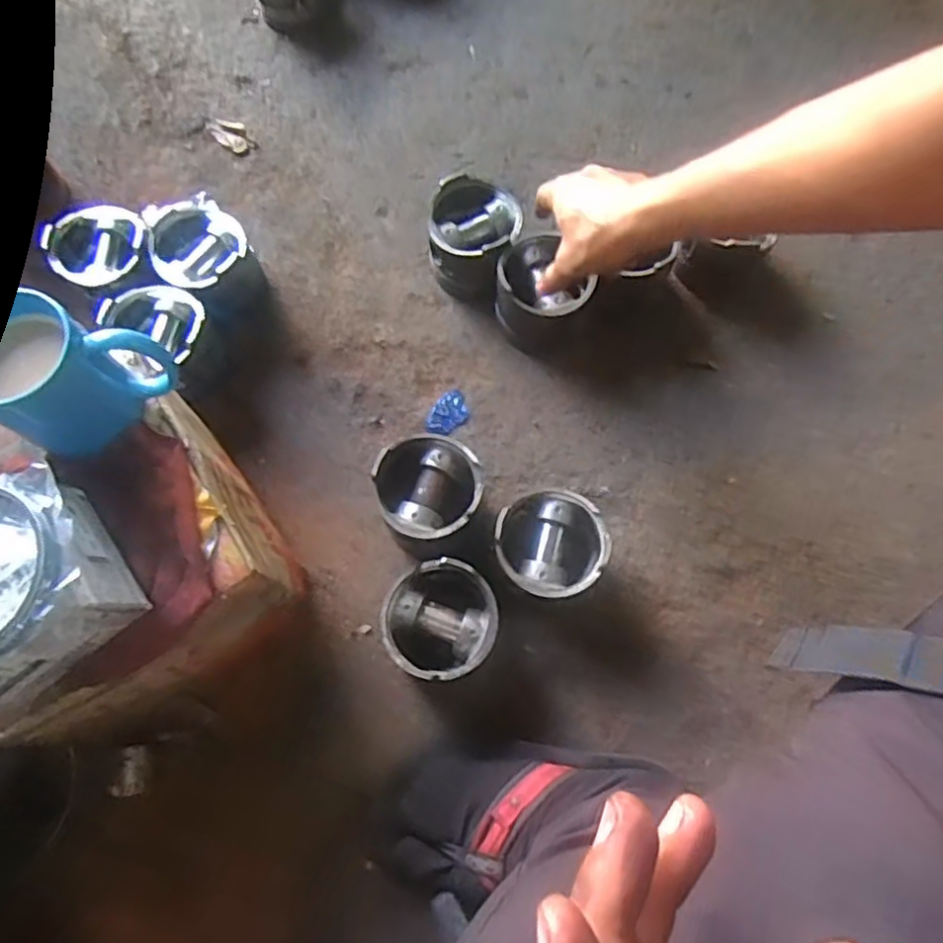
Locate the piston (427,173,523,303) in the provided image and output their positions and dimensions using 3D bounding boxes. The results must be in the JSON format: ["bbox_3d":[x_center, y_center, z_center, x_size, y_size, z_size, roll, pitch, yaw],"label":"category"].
[{"bbox_3d":[0.003,-0.240,0.714,0.090,0.085,0.096,0,71,0],"label":"piston"}]

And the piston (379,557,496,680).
[{"bbox_3d":[-0.025,0.130,0.584,0.093,0.087,0.090,0,71,0],"label":"piston"}]

